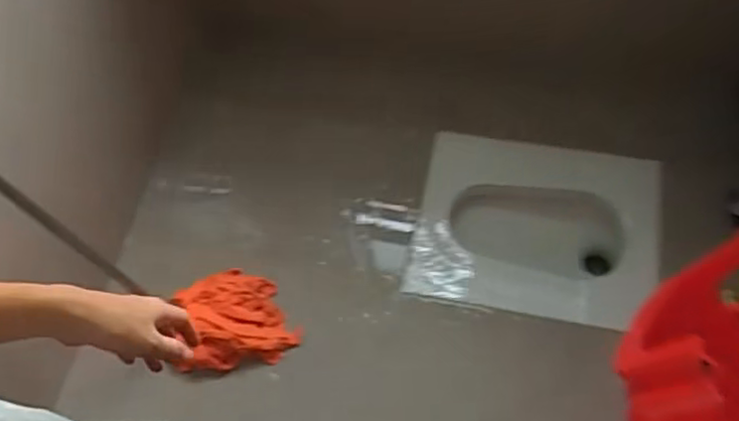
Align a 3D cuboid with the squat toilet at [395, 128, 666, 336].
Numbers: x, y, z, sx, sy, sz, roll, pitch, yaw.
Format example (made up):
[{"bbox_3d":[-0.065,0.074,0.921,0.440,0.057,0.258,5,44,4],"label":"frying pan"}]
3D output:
[{"bbox_3d":[0.410,0.072,1.705,0.582,0.250,0.477,10,65,8],"label":"squat toilet"}]

